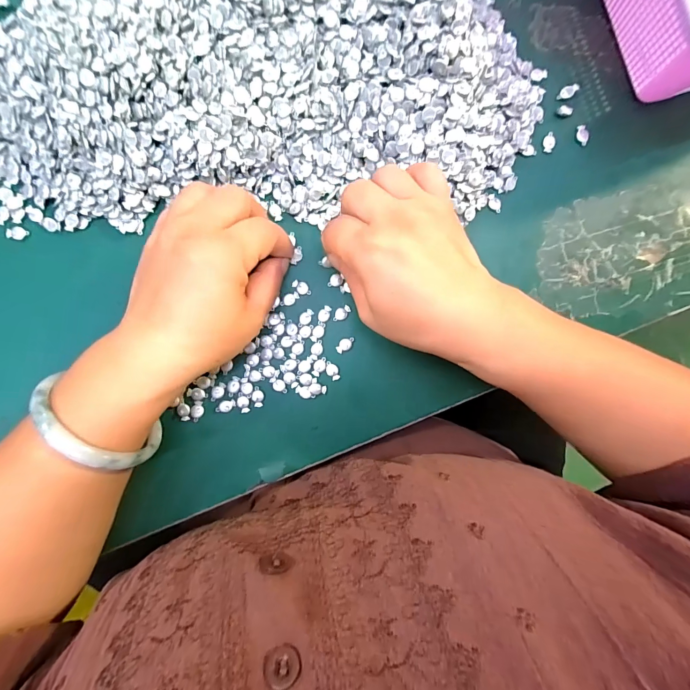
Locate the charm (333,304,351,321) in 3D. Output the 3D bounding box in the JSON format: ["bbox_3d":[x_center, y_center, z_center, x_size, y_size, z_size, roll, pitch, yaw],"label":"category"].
[{"bbox_3d":[-0.002,-0.022,0.257,0.015,0.004,0.008,-41,92,-1],"label":"charm"}]

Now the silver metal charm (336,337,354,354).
[{"bbox_3d":[0.000,0.000,0.256,0.014,0.004,0.008,-41,92,-1],"label":"silver metal charm"}]

